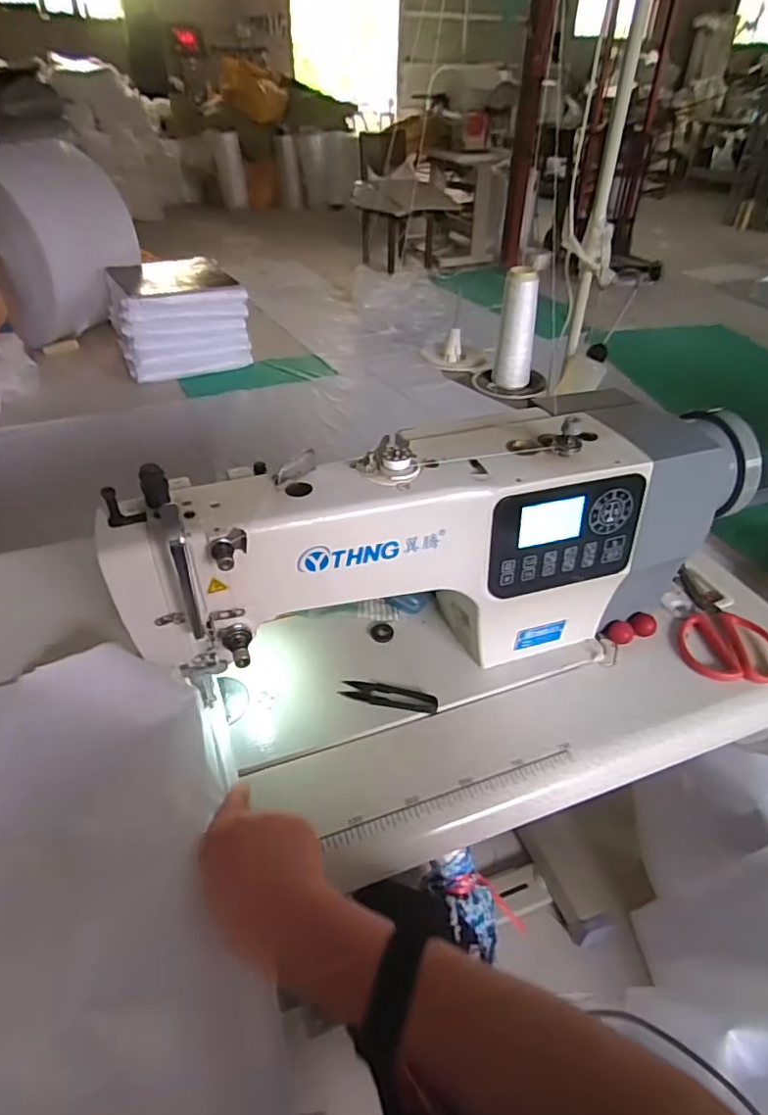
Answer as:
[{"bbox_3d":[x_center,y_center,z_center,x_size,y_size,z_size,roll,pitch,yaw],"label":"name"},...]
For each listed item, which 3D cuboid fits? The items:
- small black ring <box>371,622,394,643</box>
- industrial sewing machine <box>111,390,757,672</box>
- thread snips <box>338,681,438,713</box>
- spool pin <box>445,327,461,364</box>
[{"bbox_3d":[-0.002,0.084,0.652,0.025,0.006,0.027,1,40,-1],"label":"small black ring"},{"bbox_3d":[0.074,-0.013,0.565,0.597,0.218,0.141,-12,42,-15],"label":"industrial sewing machine"},{"bbox_3d":[0.006,0.138,0.585,0.096,0.006,0.024,10,41,10],"label":"thread snips"},{"bbox_3d":[0.118,-0.362,0.999,0.028,0.055,0.025,4,41,4],"label":"spool pin"}]

